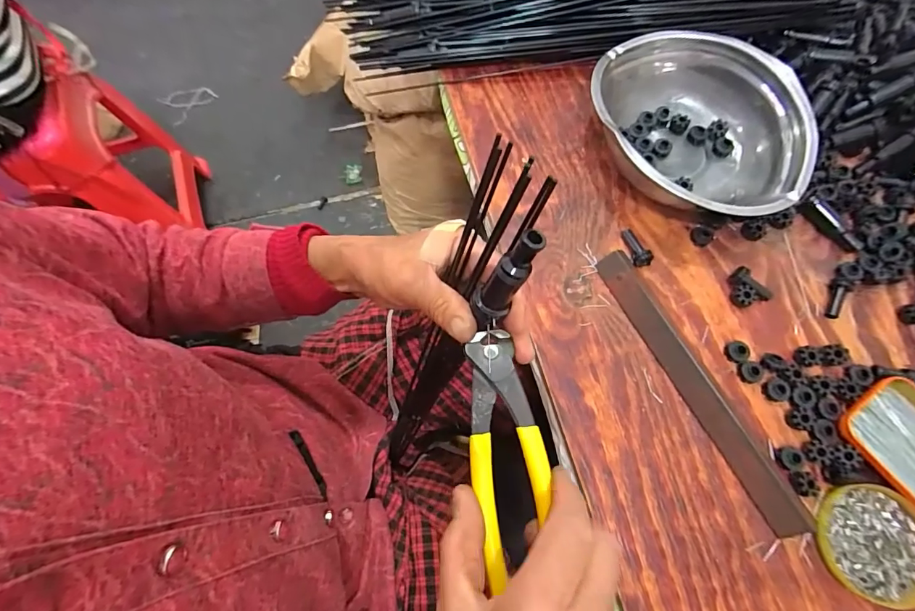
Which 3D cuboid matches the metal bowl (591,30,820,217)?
[{"bbox_3d":[0.227,-0.170,0.433,0.202,0.065,0.187,0,71,0],"label":"metal bowl"}]

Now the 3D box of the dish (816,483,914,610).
[{"bbox_3d":[0.324,0.183,0.338,0.084,0.012,0.082,0,71,0],"label":"dish"}]

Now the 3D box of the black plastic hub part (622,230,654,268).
[{"bbox_3d":[0.172,-0.057,0.421,0.014,0.018,0.039,-8,72,-3],"label":"black plastic hub part"}]

